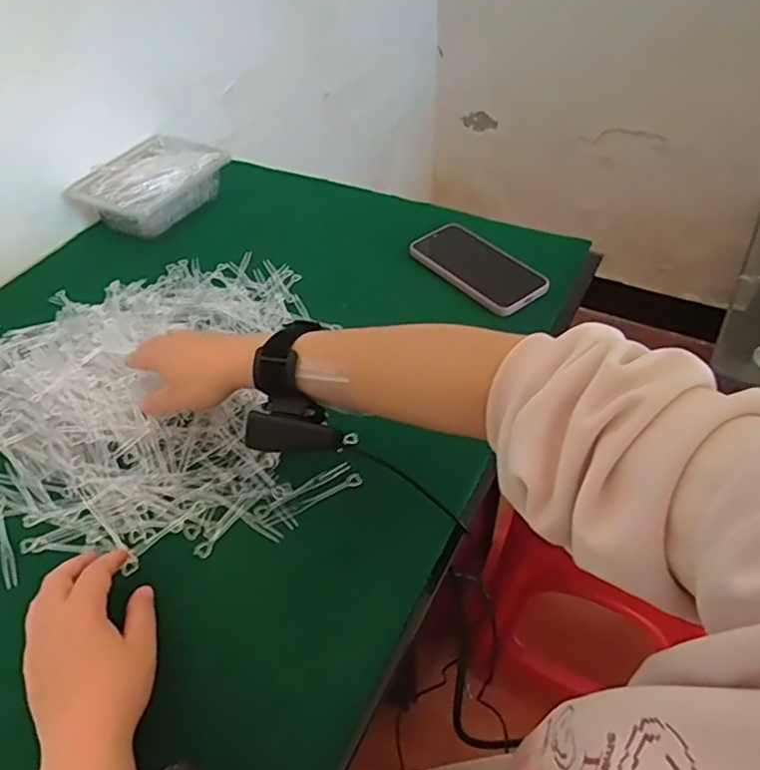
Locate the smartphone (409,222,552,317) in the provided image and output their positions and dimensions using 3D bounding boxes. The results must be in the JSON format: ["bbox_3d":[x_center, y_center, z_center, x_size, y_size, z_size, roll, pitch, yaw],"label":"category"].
[{"bbox_3d":[0.112,-0.137,0.697,0.076,0.014,0.160,-35,59,-21],"label":"smartphone"}]

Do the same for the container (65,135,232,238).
[{"bbox_3d":[-0.295,-0.261,0.802,0.129,0.071,0.173,21,50,21],"label":"container"}]

